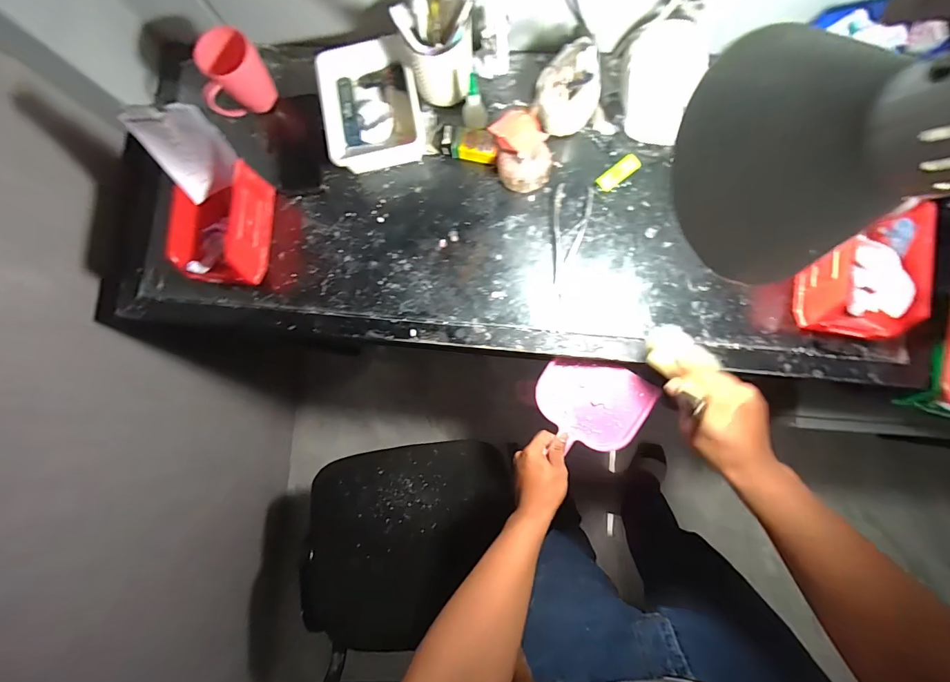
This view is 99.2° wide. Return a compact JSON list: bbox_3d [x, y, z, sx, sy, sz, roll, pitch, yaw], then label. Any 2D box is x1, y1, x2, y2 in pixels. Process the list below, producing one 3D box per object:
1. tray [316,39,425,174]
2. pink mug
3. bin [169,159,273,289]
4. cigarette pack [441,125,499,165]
[{"bbox_3d":[-0.163,-0.379,0.648,0.148,0.060,0.198,-13,83,2],"label":"tray"},{"bbox_3d":[-0.379,-0.413,0.645,0.106,0.106,0.072,-36,83,-1],"label":"pink mug"},{"bbox_3d":[-0.385,-0.175,0.624,0.100,0.088,0.168,4,84,4],"label":"bin"},{"bbox_3d":[-0.007,-0.311,0.644,0.089,0.029,0.046,11,84,5],"label":"cigarette pack"}]

